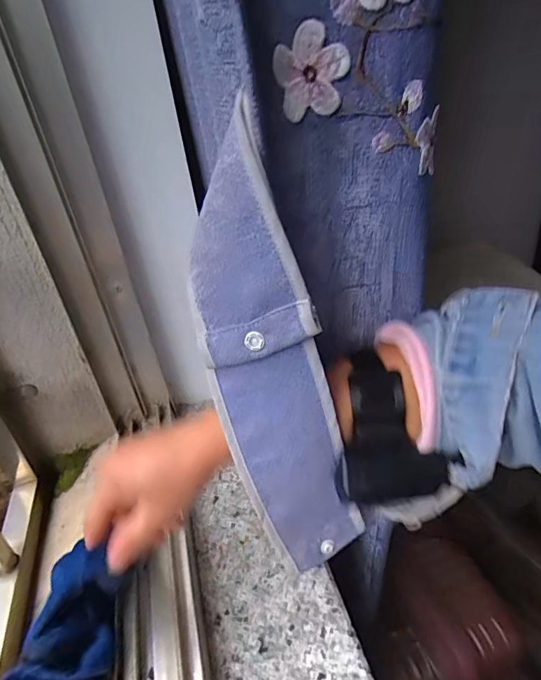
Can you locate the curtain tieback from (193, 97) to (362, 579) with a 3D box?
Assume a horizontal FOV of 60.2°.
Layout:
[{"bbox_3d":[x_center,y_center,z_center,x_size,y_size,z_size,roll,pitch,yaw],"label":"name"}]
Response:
[{"bbox_3d":[0.001,0.029,0.293,0.067,0.297,0.016,-12,25,7],"label":"curtain tieback"}]

